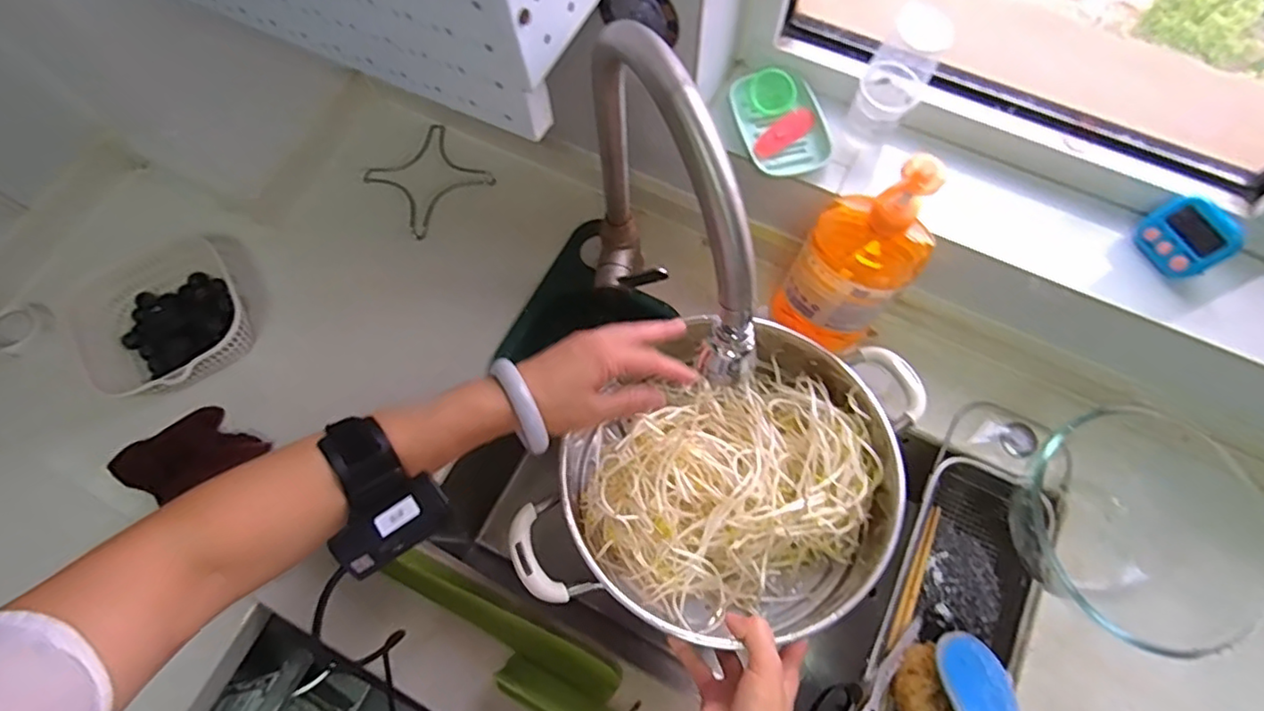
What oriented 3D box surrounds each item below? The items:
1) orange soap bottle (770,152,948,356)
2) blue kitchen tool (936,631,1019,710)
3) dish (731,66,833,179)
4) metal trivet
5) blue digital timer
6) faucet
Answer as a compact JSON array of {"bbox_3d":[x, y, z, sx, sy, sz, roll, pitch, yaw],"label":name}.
[{"bbox_3d":[0.214,-0.088,0.581,0.106,0.278,0.068,38,72,12],"label":"orange soap bottle"},{"bbox_3d":[0.319,0.335,0.549,0.081,0.034,0.153,8,52,-19],"label":"blue kitchen tool"},{"bbox_3d":[0.152,-0.237,0.621,0.082,0.026,0.120,-15,70,-8],"label":"dish"},{"bbox_3d":[-0.267,-0.232,0.800,0.120,0.016,0.121,-41,75,-16],"label":"metal trivet"},{"bbox_3d":[0.496,-0.106,0.546,0.018,0.062,0.065,-14,65,-38],"label":"blue digital timer"},{"bbox_3d":[0.023,-0.086,0.483,0.058,0.334,0.243,-14,70,-7],"label":"faucet"}]

